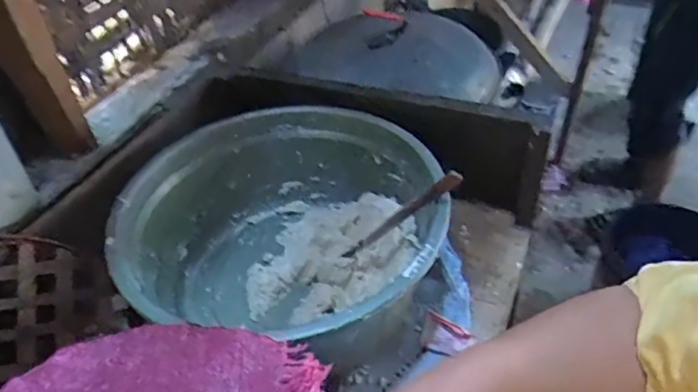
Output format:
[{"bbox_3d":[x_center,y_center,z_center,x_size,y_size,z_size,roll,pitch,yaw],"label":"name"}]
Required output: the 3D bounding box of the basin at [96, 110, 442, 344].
[{"bbox_3d":[-0.087,0.052,0.752,0.399,0.168,0.387,-2,43,2],"label":"basin"}]

